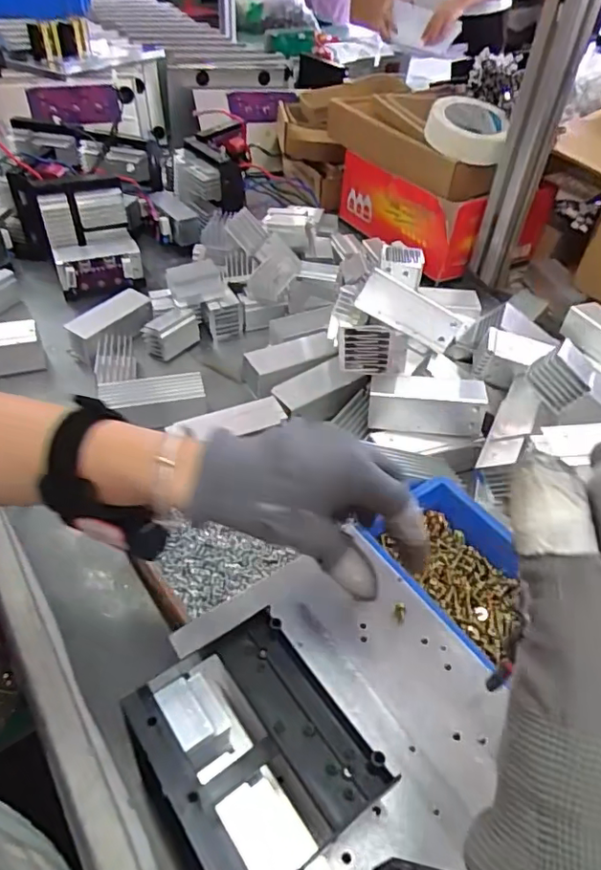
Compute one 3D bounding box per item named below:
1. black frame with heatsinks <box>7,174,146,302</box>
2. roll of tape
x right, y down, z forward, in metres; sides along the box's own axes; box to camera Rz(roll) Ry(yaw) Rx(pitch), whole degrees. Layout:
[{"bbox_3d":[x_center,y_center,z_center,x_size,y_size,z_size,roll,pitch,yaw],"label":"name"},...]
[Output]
[{"bbox_3d":[-0.279,-0.258,0.706,0.119,0.099,0.149,-19,50,-20],"label":"black frame with heatsinks"},{"bbox_3d":[0.211,-0.393,0.710,0.099,0.054,0.103,13,46,10],"label":"roll of tape"}]

